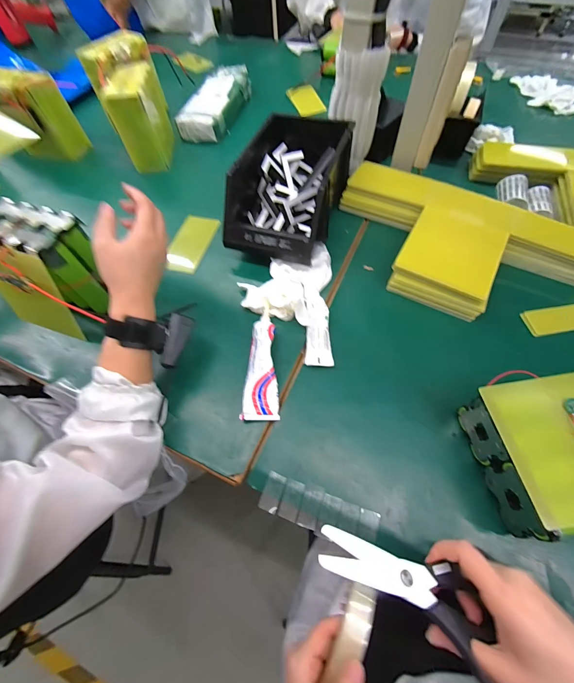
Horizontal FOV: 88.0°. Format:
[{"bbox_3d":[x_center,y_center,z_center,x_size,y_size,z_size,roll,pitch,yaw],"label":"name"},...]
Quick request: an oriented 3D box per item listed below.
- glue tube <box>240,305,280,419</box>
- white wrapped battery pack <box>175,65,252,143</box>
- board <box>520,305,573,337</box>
[{"bbox_3d":[-0.035,0.025,0.415,0.046,0.027,0.165,-1,62,2],"label":"glue tube"},{"bbox_3d":[-0.177,-0.612,0.767,0.103,0.059,0.281,15,63,10],"label":"white wrapped battery pack"},{"bbox_3d":[0.412,-0.035,0.447,0.099,0.011,0.042,-8,62,-2],"label":"board"}]

